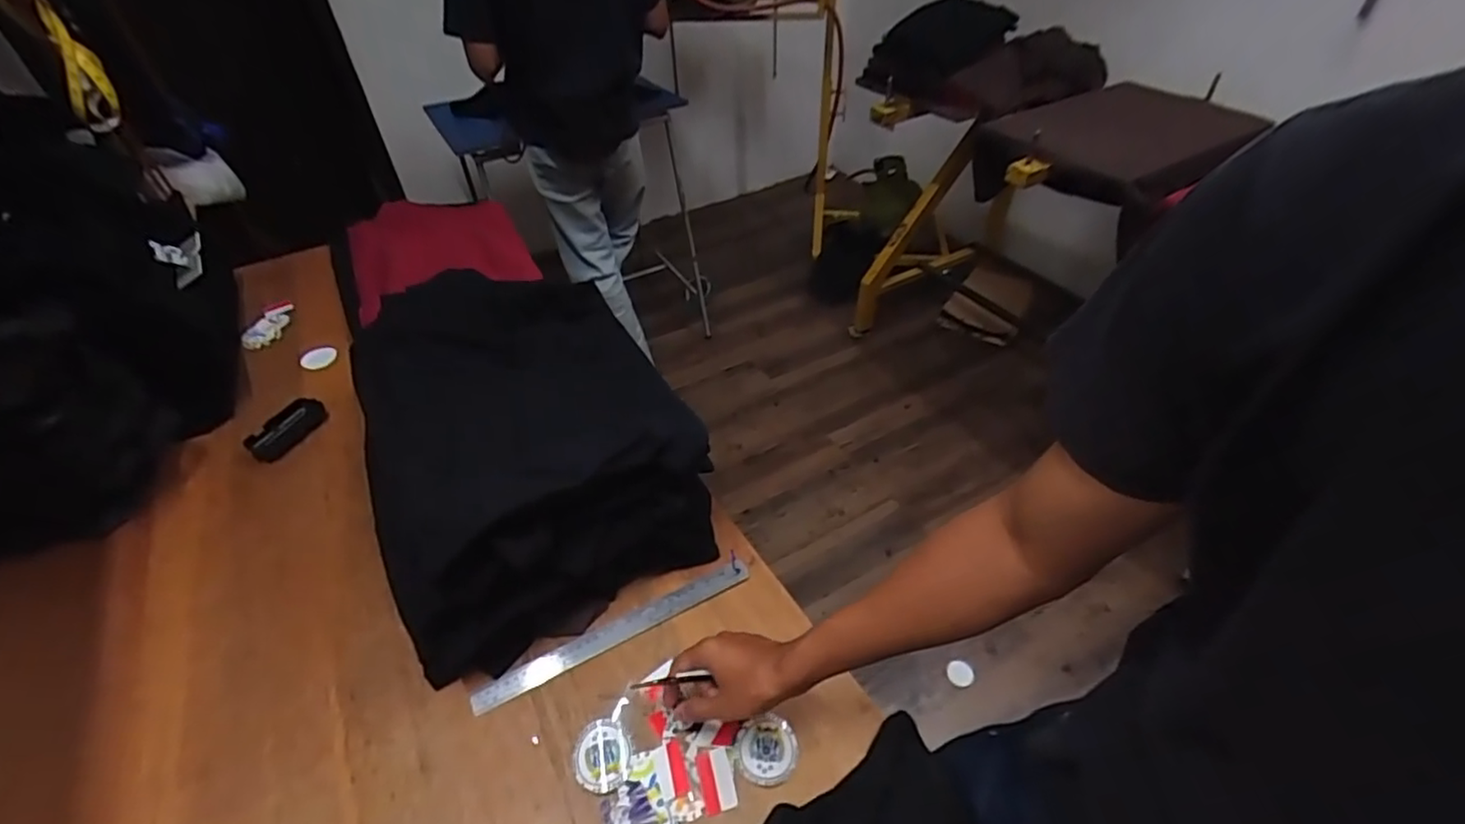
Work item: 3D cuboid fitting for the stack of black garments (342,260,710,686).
[{"bbox_3d":[-0.274,0.002,0.846,0.364,0.183,0.549,-19,47,-19],"label":"stack of black garments"}]

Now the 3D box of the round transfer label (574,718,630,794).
[{"bbox_3d":[-0.129,0.336,0.629,0.052,0.007,0.063,-4,52,-1],"label":"round transfer label"}]

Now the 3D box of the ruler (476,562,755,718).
[{"bbox_3d":[-0.128,0.246,0.725,0.324,0.004,0.027,-22,53,-19],"label":"ruler"}]

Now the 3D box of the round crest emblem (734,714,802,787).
[{"bbox_3d":[0.034,0.333,0.632,0.062,0.004,0.061,0,44,0],"label":"round crest emblem"}]

